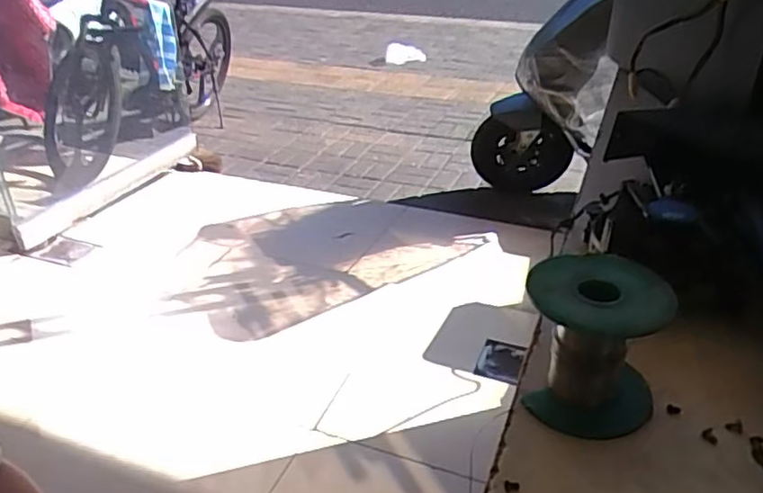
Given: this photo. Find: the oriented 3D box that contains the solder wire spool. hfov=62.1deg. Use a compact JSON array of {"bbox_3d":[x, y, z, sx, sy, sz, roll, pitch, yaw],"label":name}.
[{"bbox_3d":[0.105,0.049,0.321,0.067,0.071,0.058,6,28,8],"label":"solder wire spool"}]

